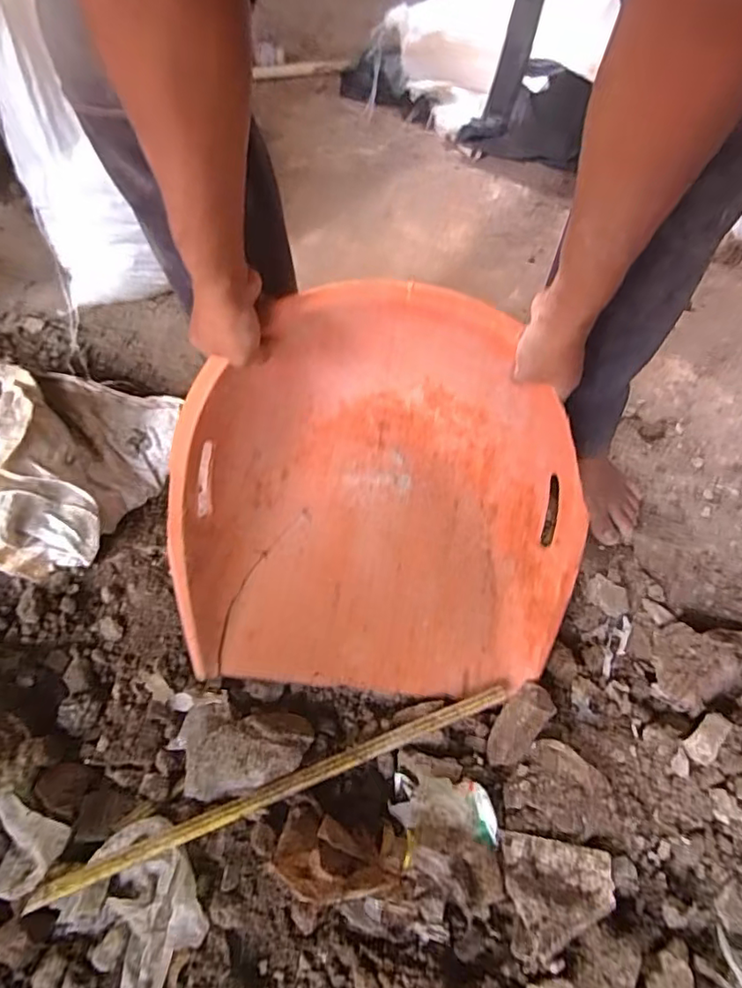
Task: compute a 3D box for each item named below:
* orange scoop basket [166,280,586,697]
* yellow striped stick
[{"bbox_3d":[0.009,-0.012,0.591,0.407,0.250,0.351,5,55,0],"label":"orange scoop basket"},{"bbox_3d":[-0.071,0.270,0.521,0.446,0.021,0.018,-17,58,-15],"label":"yellow striped stick"}]

